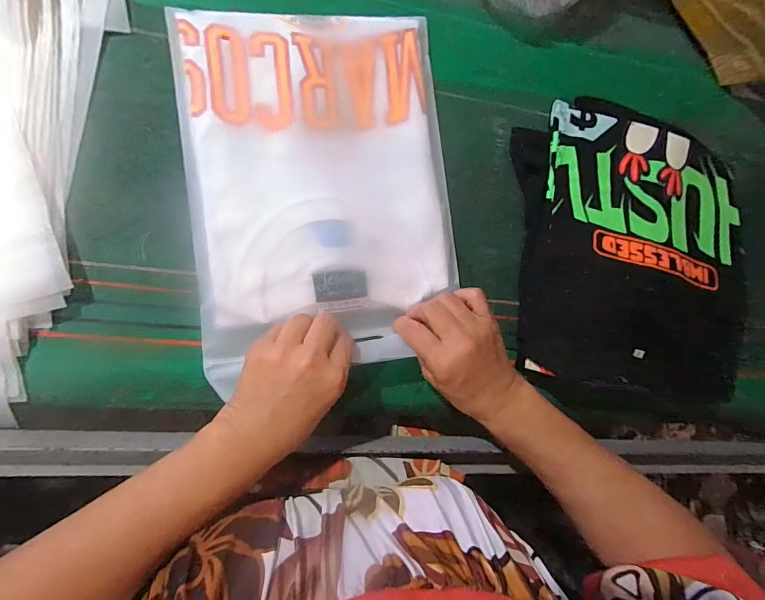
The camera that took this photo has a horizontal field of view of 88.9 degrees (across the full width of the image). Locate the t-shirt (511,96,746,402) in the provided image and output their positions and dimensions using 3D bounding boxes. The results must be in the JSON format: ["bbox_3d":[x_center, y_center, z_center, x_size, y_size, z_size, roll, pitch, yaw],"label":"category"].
[{"bbox_3d":[0.262,-0.055,0.395,0.236,0.043,0.279,11,85,-11],"label":"t-shirt"}]

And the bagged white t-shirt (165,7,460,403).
[{"bbox_3d":[-0.055,-0.106,0.363,0.234,0.021,0.326,-7,87,-7],"label":"bagged white t-shirt"}]

